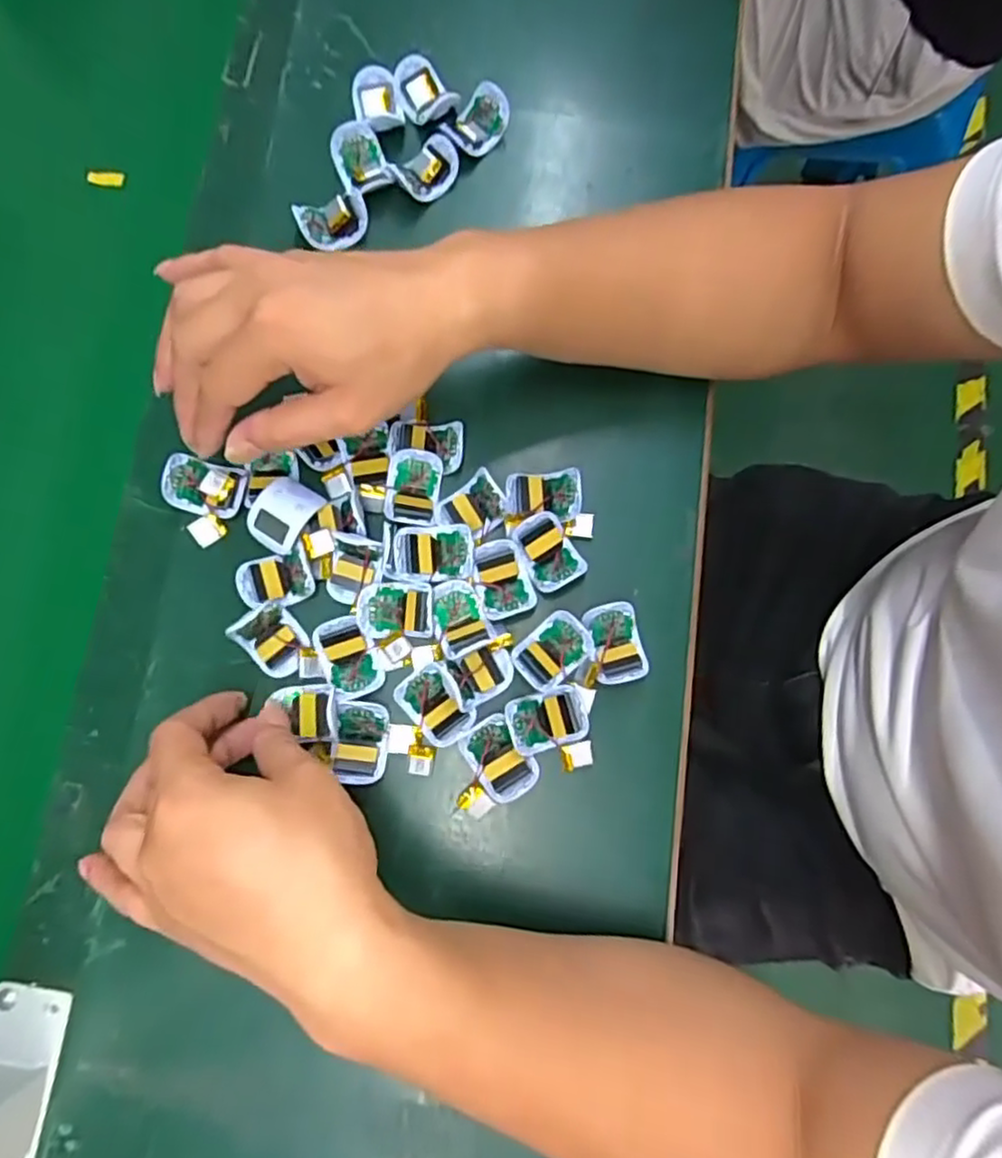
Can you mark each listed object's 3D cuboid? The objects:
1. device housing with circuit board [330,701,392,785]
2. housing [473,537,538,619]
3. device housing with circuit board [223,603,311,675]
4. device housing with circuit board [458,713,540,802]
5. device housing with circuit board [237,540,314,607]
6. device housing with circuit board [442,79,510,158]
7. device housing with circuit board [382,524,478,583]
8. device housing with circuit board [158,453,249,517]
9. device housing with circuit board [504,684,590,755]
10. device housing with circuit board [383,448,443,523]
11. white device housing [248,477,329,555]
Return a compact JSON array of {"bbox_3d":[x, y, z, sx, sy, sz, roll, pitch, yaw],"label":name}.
[{"bbox_3d":[-0.075,0.086,0.362,0.028,0.011,0.041,4,79,1],"label":"device housing with circuit board"},{"bbox_3d":[0.000,-0.001,0.379,0.028,0.008,0.044,-21,80,-4],"label":"housing"},{"bbox_3d":[-0.123,0.034,0.368,0.029,0.023,0.033,-41,82,-7],"label":"device housing with circuit board"},{"bbox_3d":[-0.001,0.095,0.361,0.030,0.009,0.042,-37,82,-6],"label":"device housing with circuit board"},{"bbox_3d":[-0.125,-0.001,0.382,0.040,0.010,0.029,-19,80,-4],"label":"device housing with circuit board"},{"bbox_3d":[-0.014,-0.291,0.435,0.032,0.013,0.042,26,80,5],"label":"device housing with circuit board"},{"bbox_3d":[-0.039,-0.015,0.376,0.047,0.019,0.031,-1,79,0],"label":"device housing with circuit board"},{"bbox_3d":[-0.166,-0.051,0.385,0.043,0.008,0.031,11,100,-8],"label":"device housing with circuit board"},{"bbox_3d":[0.024,0.074,0.364,0.043,0.009,0.029,-16,80,-3],"label":"device housing with circuit board"},{"bbox_3d":[-0.050,-0.051,0.386,0.029,0.013,0.041,7,79,1],"label":"device housing with circuit board"},{"bbox_3d":[-0.121,-0.037,0.383,0.030,0.015,0.040,30,81,5],"label":"white device housing"}]

